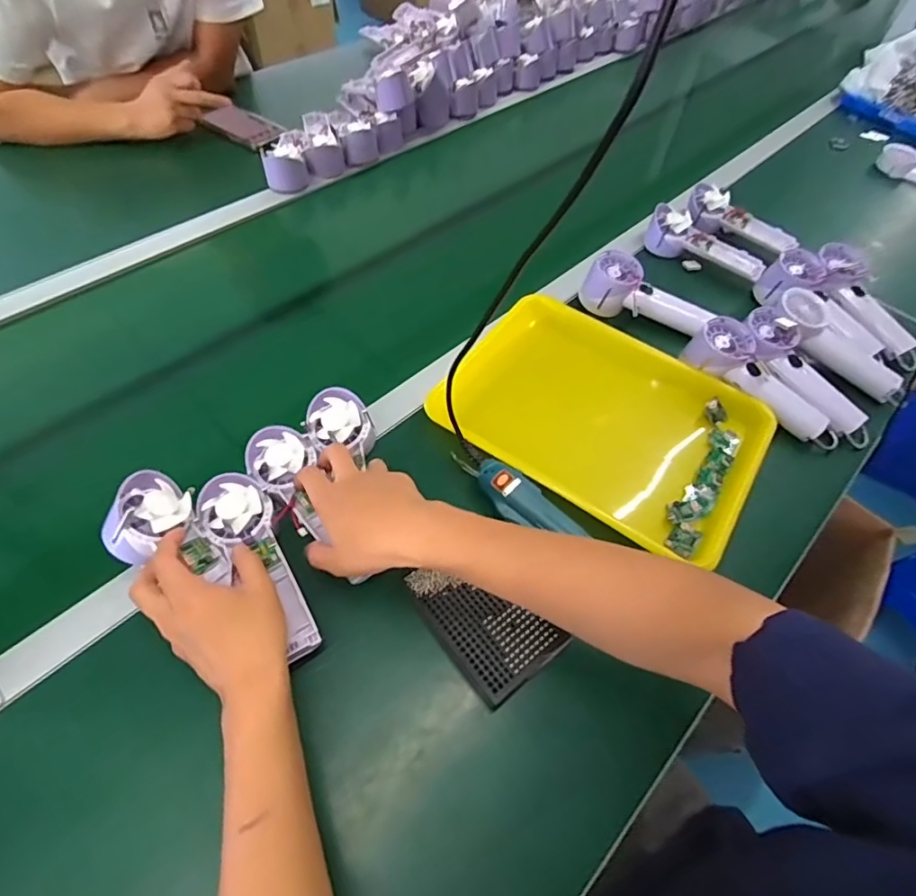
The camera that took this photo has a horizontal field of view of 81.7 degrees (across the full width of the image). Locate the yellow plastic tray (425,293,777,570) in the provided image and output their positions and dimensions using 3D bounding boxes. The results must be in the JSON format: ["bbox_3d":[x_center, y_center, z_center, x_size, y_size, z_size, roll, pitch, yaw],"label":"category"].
[{"bbox_3d":[0.167,-0.036,0.600,0.337,0.041,0.249,29,59,14],"label":"yellow plastic tray"}]

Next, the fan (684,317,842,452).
[{"bbox_3d":[0.363,-0.071,0.633,0.200,0.056,0.060,45,63,8],"label":"fan"}]

